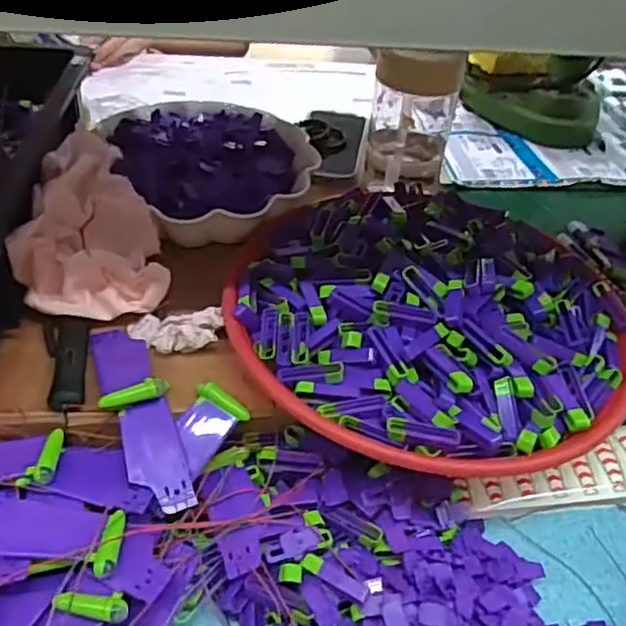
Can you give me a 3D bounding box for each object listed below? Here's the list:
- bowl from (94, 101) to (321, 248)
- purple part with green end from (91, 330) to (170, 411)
[{"bbox_3d":[-0.093,-0.148,0.615,0.187,0.056,0.211,-14,45,-20],"label":"bowl"},{"bbox_3d":[-0.136,0.038,0.460,0.043,0.012,0.082,-14,34,-21],"label":"purple part with green end"}]

